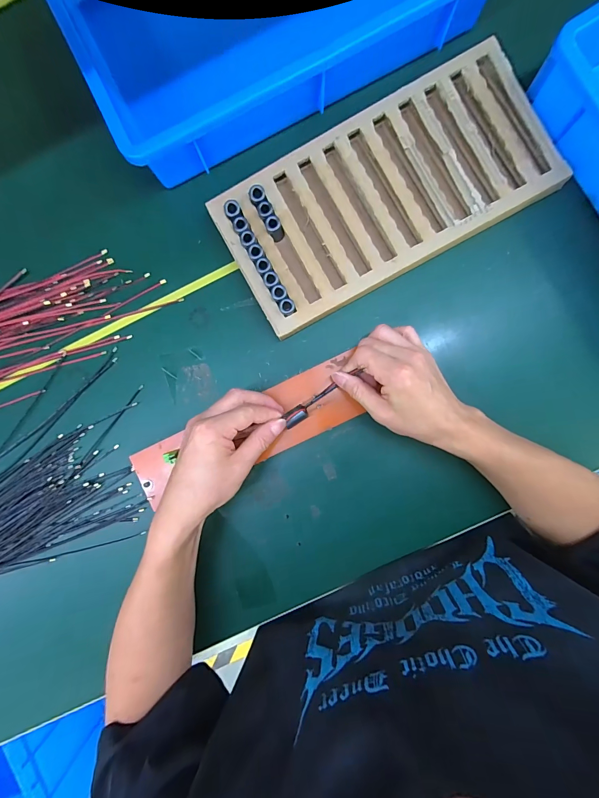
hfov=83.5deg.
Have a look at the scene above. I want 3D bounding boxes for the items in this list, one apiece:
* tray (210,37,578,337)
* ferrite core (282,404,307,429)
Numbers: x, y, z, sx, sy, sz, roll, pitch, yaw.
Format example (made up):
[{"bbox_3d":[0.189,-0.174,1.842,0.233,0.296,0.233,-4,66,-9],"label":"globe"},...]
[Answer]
[{"bbox_3d":[0.094,-0.228,0.382,0.355,0.039,0.175,-28,87,2],"label":"tray"},{"bbox_3d":[-0.004,0.018,0.370,0.027,0.015,0.017,-34,87,1],"label":"ferrite core"}]

